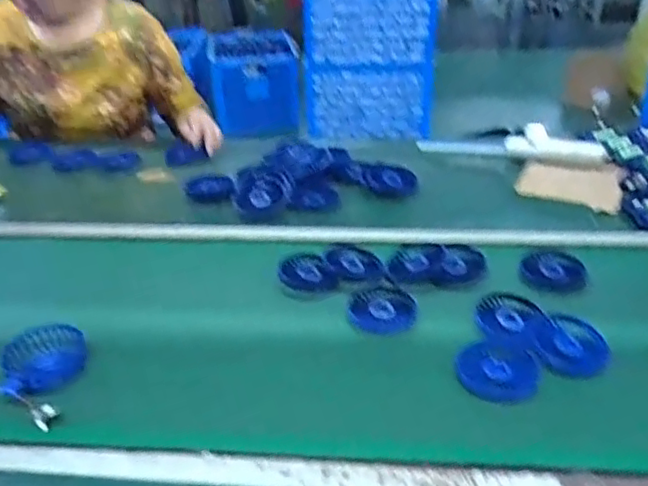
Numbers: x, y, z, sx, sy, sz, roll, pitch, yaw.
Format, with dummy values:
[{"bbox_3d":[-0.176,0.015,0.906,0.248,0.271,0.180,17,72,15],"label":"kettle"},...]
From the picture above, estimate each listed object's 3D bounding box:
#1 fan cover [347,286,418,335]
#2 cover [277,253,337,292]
[{"bbox_3d":[0.076,0.084,0.781,0.081,0.016,0.090,-22,35,-31],"label":"fan cover"},{"bbox_3d":[-0.024,0.039,0.850,0.076,0.016,0.076,-2,29,-1],"label":"cover"}]

